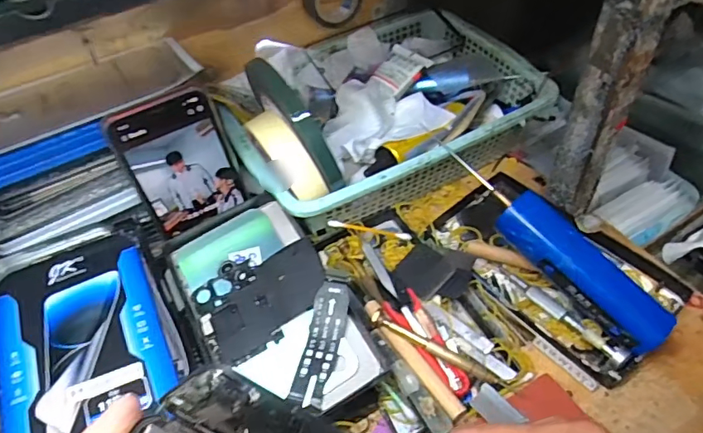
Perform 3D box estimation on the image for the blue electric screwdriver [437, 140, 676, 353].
[{"bbox_3d":[0.143,0.016,0.371,0.036,0.032,0.190,-36,71,-25],"label":"blue electric screwdriver"}]

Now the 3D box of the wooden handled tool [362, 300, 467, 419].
[{"bbox_3d":[0.041,0.095,0.352,0.014,0.009,0.099,-29,55,-21],"label":"wooden handled tool"}]

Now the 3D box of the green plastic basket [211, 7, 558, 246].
[{"bbox_3d":[0.026,-0.099,0.473,0.276,0.082,0.198,-25,54,-18],"label":"green plastic basket"}]

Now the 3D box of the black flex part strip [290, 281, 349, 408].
[{"bbox_3d":[-0.019,0.084,0.340,0.024,0.010,0.079,10,68,10],"label":"black flex part strip"}]

